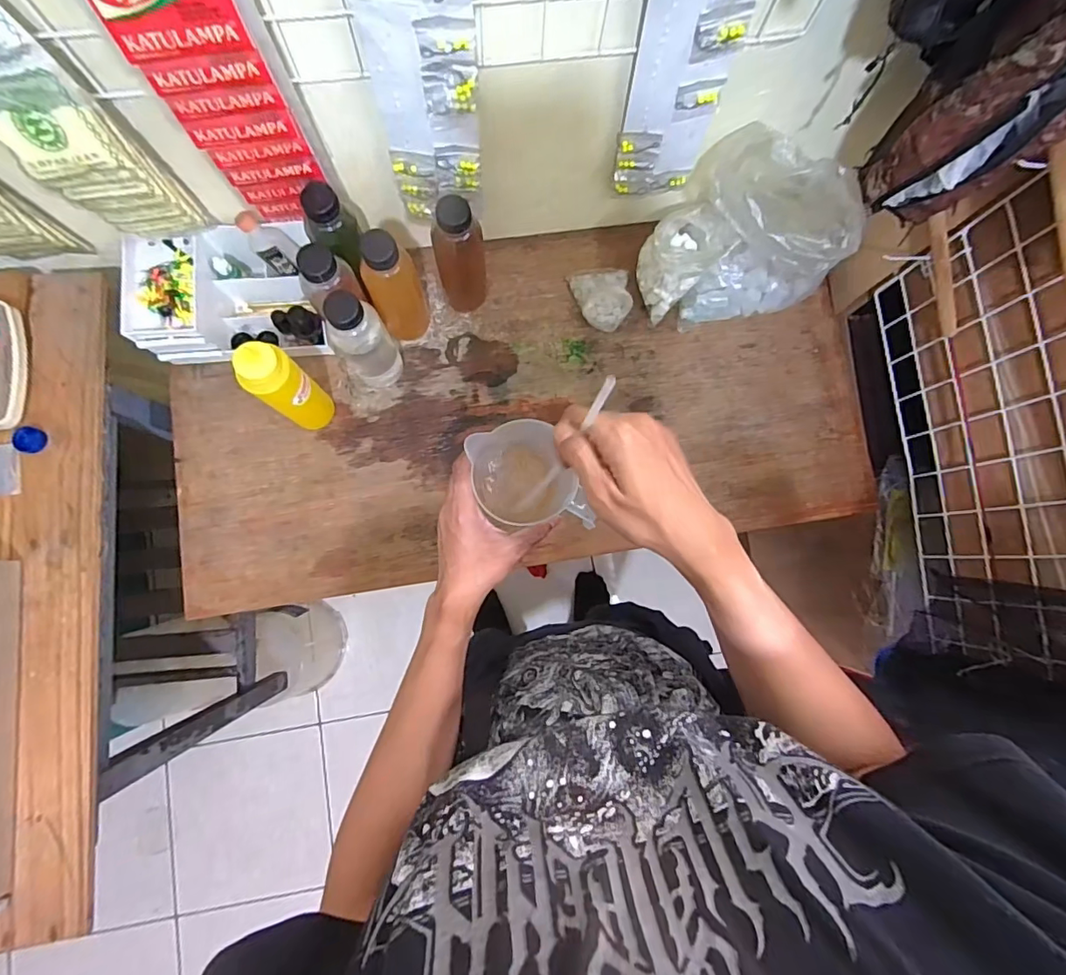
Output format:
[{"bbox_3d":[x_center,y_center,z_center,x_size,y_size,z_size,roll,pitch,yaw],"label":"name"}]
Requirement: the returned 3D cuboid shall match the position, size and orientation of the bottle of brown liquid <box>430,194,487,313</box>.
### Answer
[{"bbox_3d":[-0.095,-0.299,0.687,0.062,0.187,0.068,-2,82,-3],"label":"bottle of brown liquid"}]

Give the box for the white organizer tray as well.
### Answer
[{"bbox_3d":[-0.414,-0.261,0.705,0.218,0.108,0.154,-7,82,-5],"label":"white organizer tray"}]

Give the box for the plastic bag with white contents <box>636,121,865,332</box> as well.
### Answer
[{"bbox_3d":[0.294,-0.333,0.701,0.233,0.219,0.210,33,80,1],"label":"plastic bag with white contents"}]

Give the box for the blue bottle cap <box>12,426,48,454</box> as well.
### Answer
[{"bbox_3d":[-0.610,-0.058,0.627,0.032,0.009,0.032,1,81,-4],"label":"blue bottle cap"}]

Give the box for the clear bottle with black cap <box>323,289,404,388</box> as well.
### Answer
[{"bbox_3d":[-0.215,-0.184,0.665,0.068,0.186,0.056,-32,85,-8],"label":"clear bottle with black cap"}]

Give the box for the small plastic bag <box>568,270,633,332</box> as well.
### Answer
[{"bbox_3d":[0.104,-0.281,0.769,0.086,0.038,0.096,-7,82,-5],"label":"small plastic bag"}]

